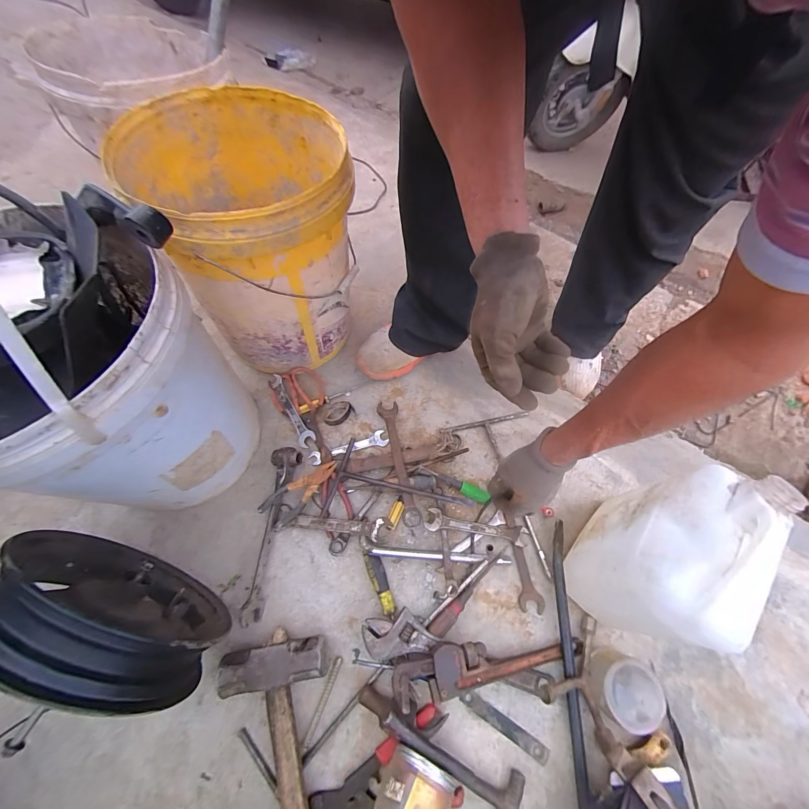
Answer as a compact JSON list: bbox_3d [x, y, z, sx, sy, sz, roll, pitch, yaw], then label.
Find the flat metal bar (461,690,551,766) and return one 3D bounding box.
[{"bbox_3d":[0.142,0.459,0.497,0.130,0.006,0.020,31,67,13],"label":"flat metal bar"}]

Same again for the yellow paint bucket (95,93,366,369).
[{"bbox_3d":[-0.230,-0.270,0.611,0.286,0.346,0.298,0,68,-1],"label":"yellow paint bucket"}]

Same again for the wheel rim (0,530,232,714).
[{"bbox_3d":[-0.355,0.255,0.434,0.255,0.264,0.078,28,70,9],"label":"wheel rim"}]

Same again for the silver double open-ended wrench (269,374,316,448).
[{"bbox_3d":[-0.223,0.010,0.677,0.032,0.009,0.155,-33,78,-7],"label":"silver double open-ended wrench"}]

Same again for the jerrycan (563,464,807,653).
[{"bbox_3d":[0.331,0.194,0.461,0.113,0.247,0.208,37,72,12],"label":"jerrycan"}]

